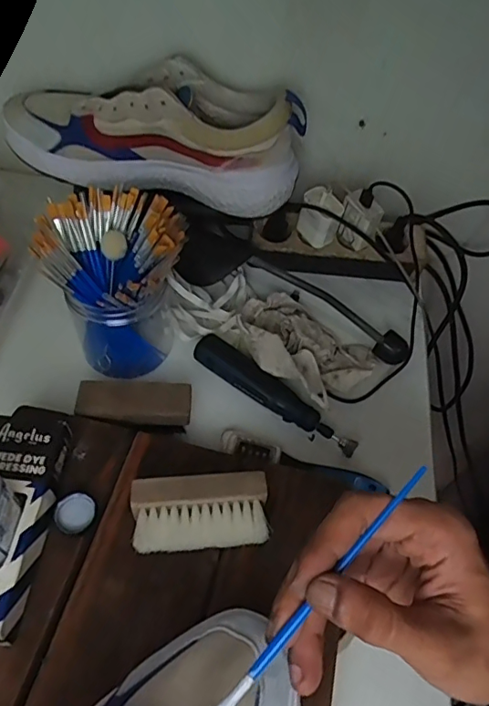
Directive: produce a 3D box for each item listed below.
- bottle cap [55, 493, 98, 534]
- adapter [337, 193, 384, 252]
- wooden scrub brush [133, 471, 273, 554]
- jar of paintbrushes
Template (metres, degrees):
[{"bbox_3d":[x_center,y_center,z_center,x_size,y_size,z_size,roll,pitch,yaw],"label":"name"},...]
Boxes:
[{"bbox_3d":[-0.120,0.114,0.366,0.025,0.007,0.028,39,60,20],"label":"bottle cap"},{"bbox_3d":[0.120,-0.135,0.536,0.040,0.056,0.027,26,56,13],"label":"adapter"},{"bbox_3d":[-0.030,0.112,0.361,0.093,0.027,0.043,-2,55,-7],"label":"wooden scrub brush"},{"bbox_3d":[-0.115,-0.060,0.460,0.110,0.141,0.098,-27,61,-22],"label":"jar of paintbrushes"}]

